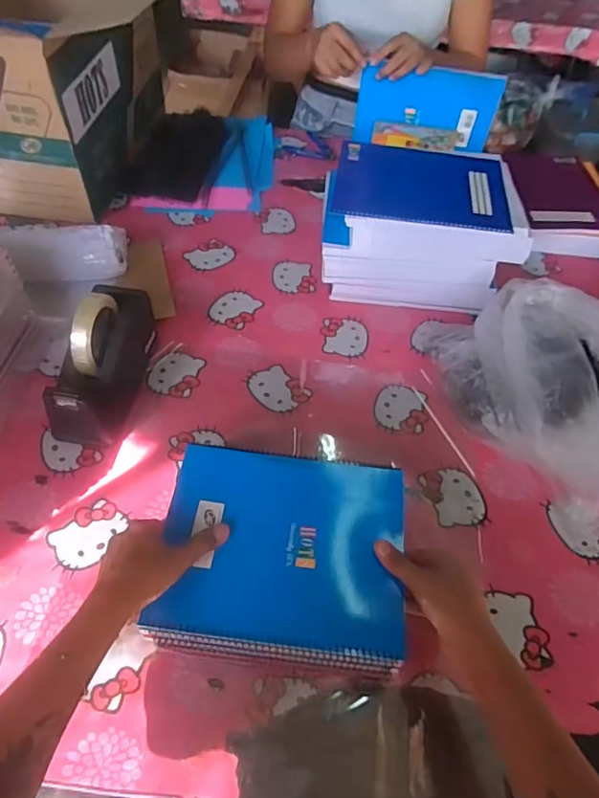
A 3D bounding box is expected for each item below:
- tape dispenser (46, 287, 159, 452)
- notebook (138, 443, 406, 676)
[{"bbox_3d":[-0.252,-0.055,0.682,0.079,0.122,0.210,9,52,5],"label":"tape dispenser"},{"bbox_3d":[-0.017,0.152,0.552,0.241,0.028,0.205,6,59,5],"label":"notebook"}]

